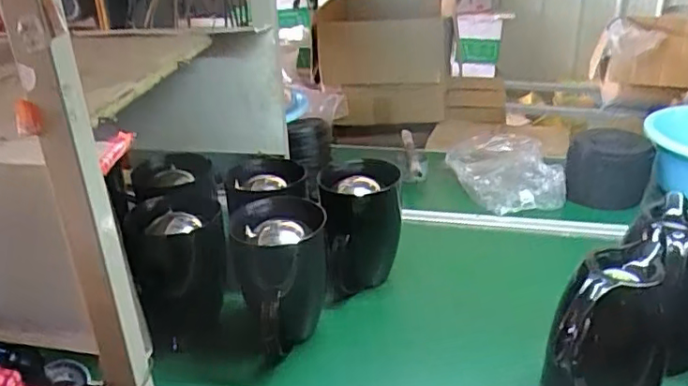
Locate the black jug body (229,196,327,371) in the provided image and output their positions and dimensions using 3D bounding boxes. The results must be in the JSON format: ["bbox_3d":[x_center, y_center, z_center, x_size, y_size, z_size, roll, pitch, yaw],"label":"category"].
[{"bbox_3d":[-0.084,0.131,0.819,0.111,0.212,0.115,-15,28,-28],"label":"black jug body"}]

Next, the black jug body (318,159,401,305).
[{"bbox_3d":[0.025,0.061,0.925,0.121,0.186,0.132,-4,25,-5],"label":"black jug body"}]

